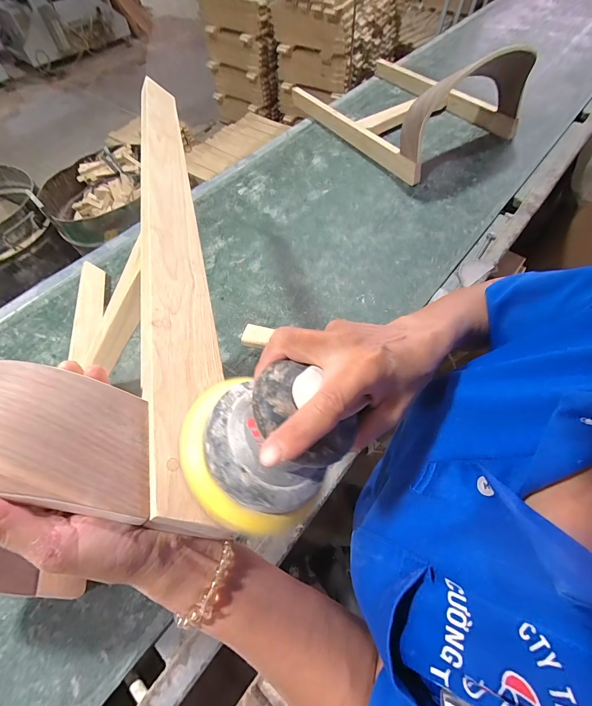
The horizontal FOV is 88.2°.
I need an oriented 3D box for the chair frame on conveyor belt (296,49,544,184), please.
[{"bbox_3d":[0.437,-0.999,1.124,0.665,0.272,0.647,-30,65,-14],"label":"chair frame on conveyor belt"}]

